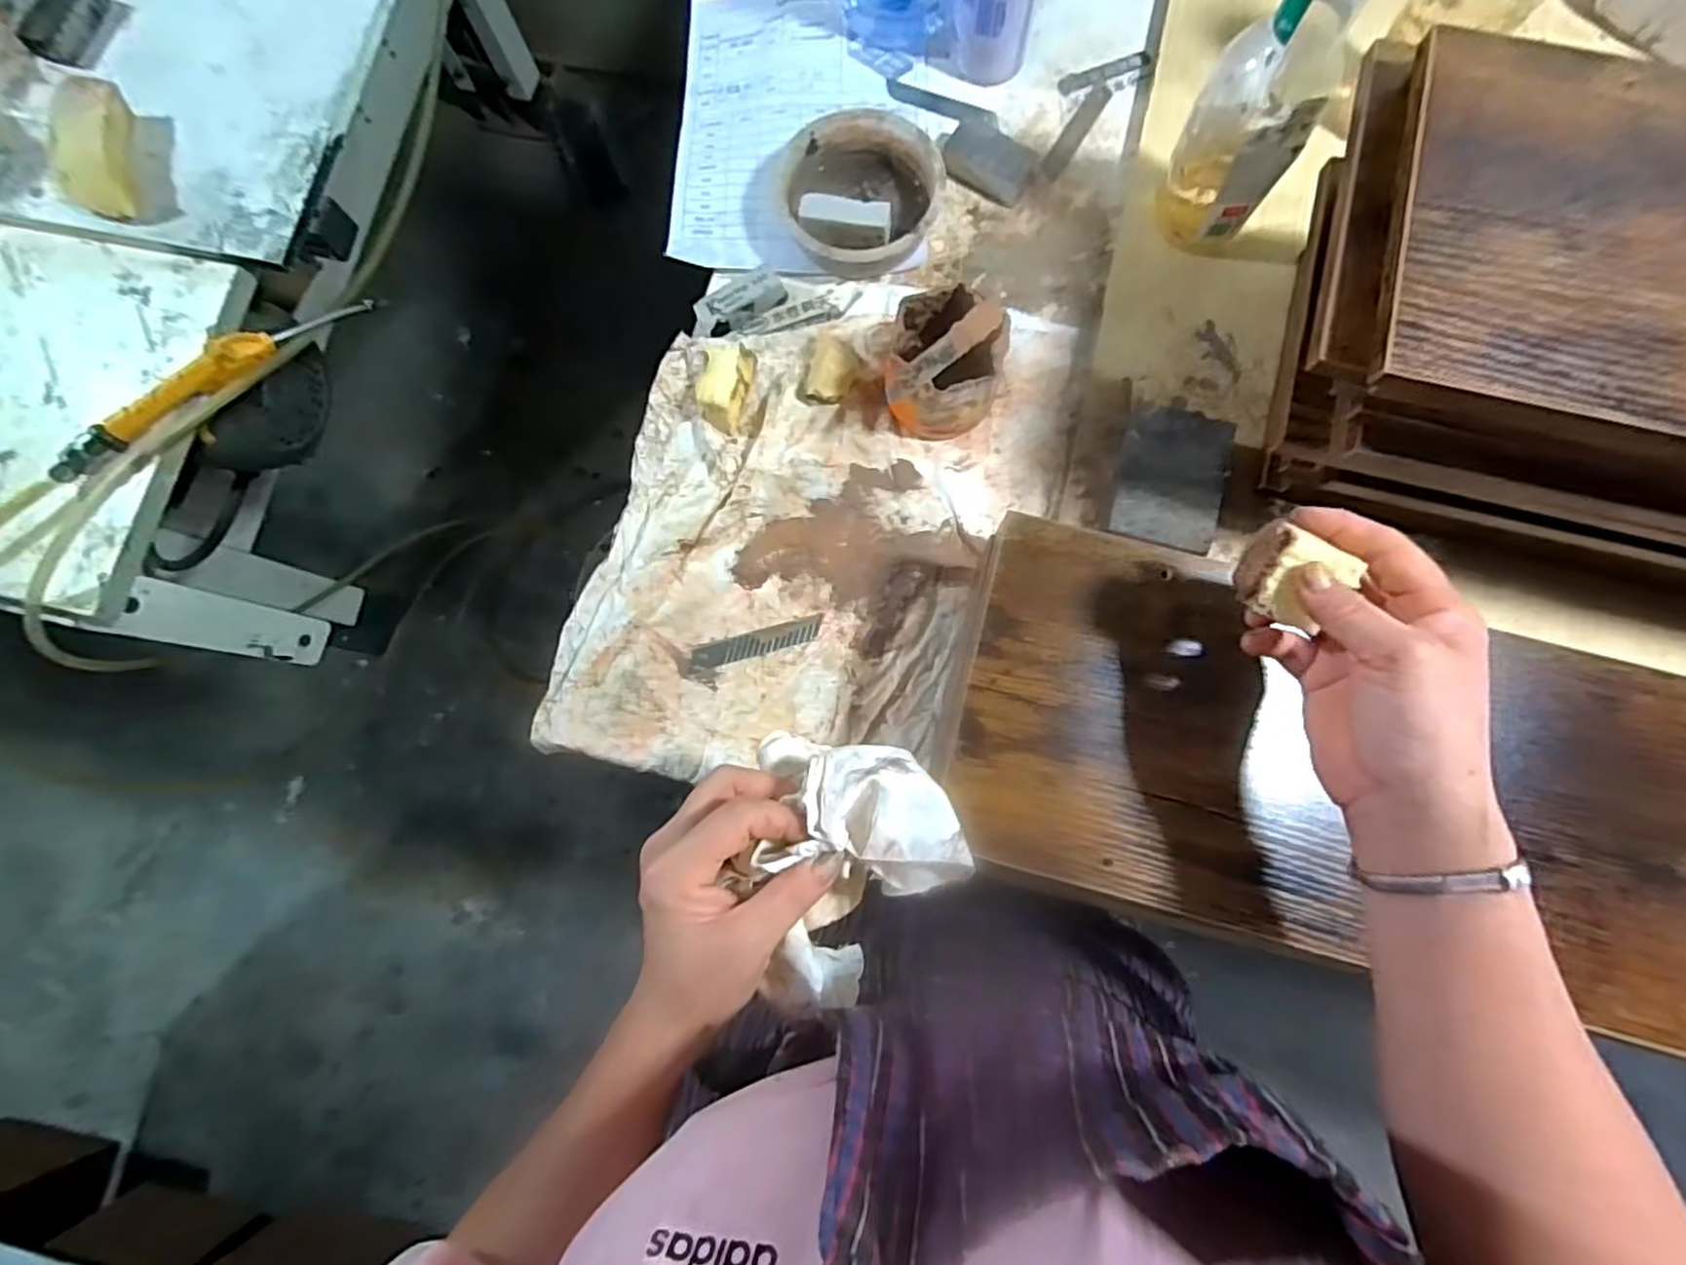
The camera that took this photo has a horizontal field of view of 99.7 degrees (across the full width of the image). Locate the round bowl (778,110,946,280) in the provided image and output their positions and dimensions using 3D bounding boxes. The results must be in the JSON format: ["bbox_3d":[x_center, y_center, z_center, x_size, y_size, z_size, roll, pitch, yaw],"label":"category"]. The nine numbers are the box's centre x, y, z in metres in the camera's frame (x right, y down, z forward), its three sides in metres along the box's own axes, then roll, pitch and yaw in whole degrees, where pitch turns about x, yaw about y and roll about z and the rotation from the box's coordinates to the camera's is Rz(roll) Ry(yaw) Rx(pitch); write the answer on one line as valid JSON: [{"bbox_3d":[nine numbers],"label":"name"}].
[{"bbox_3d":[0.014,-0.341,0.560,0.121,0.040,0.121,0,80,3],"label":"round bowl"}]

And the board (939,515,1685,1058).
[{"bbox_3d":[0.714,0.186,0.354,1.318,0.032,0.202,14,81,5],"label":"board"}]

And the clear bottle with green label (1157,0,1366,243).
[{"bbox_3d":[0.259,-0.328,0.451,0.062,0.209,0.064,-15,80,0],"label":"clear bottle with green label"}]

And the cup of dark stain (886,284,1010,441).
[{"bbox_3d":[0.071,-0.189,0.504,0.077,0.081,0.080,0,80,3],"label":"cup of dark stain"}]

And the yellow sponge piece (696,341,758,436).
[{"bbox_3d":[-0.089,-0.182,0.531,0.036,0.032,0.066,12,81,5],"label":"yellow sponge piece"}]

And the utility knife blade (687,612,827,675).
[{"bbox_3d":[-0.062,0.008,0.513,0.098,0.004,0.019,-15,80,0],"label":"utility knife blade"}]

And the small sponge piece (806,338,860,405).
[{"bbox_3d":[-0.008,-0.195,0.528,0.036,0.033,0.049,10,81,4],"label":"small sponge piece"}]

